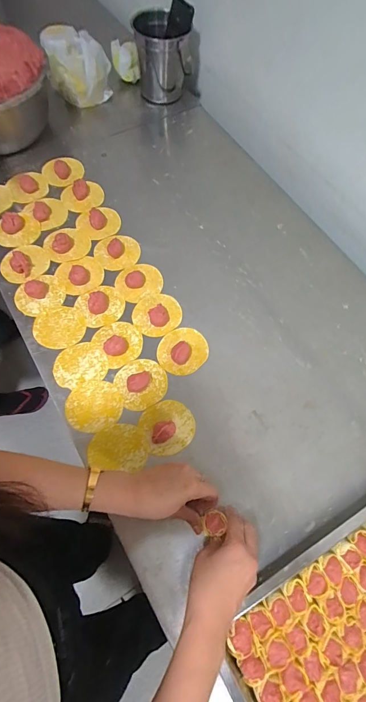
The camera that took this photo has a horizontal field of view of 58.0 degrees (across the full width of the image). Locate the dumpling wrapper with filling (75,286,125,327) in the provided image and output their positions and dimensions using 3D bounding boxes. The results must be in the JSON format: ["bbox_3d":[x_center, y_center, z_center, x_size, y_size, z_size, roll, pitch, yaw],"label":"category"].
[{"bbox_3d":[-0.144,-0.085,0.579,0.079,0.018,0.077,-30,72,-14],"label":"dumpling wrapper with filling"}]

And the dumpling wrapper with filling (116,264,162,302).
[{"bbox_3d":[-0.079,-0.129,0.604,0.082,0.017,0.071,-34,73,-15],"label":"dumpling wrapper with filling"}]

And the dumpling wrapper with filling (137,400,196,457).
[{"bbox_3d":[-0.023,0.111,0.495,0.080,0.032,0.076,1,67,-2],"label":"dumpling wrapper with filling"}]

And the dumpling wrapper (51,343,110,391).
[{"bbox_3d":[-0.168,0.023,0.540,0.083,0.004,0.073,-19,69,-10],"label":"dumpling wrapper"}]

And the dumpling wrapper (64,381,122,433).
[{"bbox_3d":[-0.138,0.087,0.513,0.085,0.004,0.076,-16,69,-9],"label":"dumpling wrapper"}]

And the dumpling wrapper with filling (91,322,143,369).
[{"bbox_3d":[-0.106,-0.018,0.551,0.073,0.019,0.079,1,67,-2],"label":"dumpling wrapper with filling"}]

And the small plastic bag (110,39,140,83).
[{"bbox_3d":[-0.136,-0.687,0.786,0.062,0.075,0.031,-16,69,-9],"label":"small plastic bag"}]

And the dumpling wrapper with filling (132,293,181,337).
[{"bbox_3d":[-0.044,-0.068,0.574,0.086,0.022,0.077,-36,73,-16],"label":"dumpling wrapper with filling"}]

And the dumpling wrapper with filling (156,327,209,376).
[{"bbox_3d":[0.000,-0.005,0.549,0.078,0.026,0.086,41,71,14],"label":"dumpling wrapper with filling"}]

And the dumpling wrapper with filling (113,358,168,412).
[{"bbox_3d":[-0.064,0.048,0.523,0.078,0.021,0.079,1,67,-2],"label":"dumpling wrapper with filling"}]

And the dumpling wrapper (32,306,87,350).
[{"bbox_3d":[-0.211,-0.040,0.564,0.085,0.006,0.076,-8,68,-6],"label":"dumpling wrapper"}]

